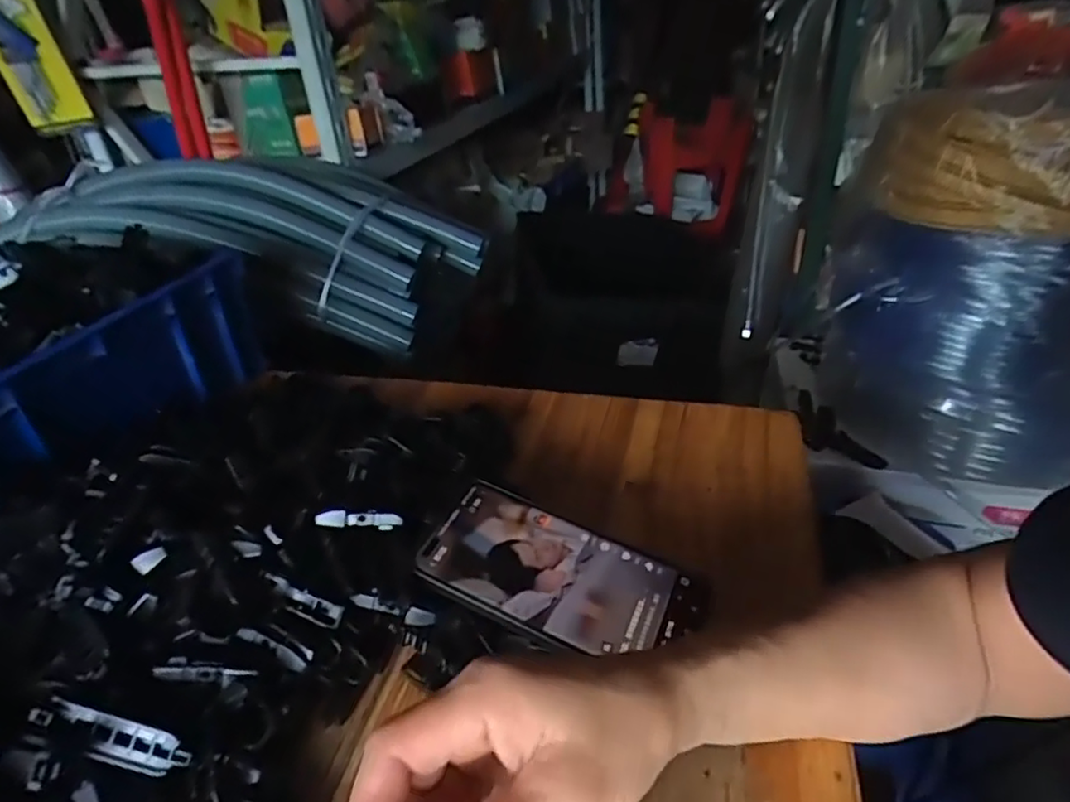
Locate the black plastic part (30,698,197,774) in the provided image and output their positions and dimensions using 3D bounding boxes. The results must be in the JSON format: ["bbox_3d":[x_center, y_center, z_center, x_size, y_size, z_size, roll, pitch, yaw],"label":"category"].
[{"bbox_3d":[-0.187,0.148,0.276,0.069,0.013,0.015,17,35,0],"label":"black plastic part"}]

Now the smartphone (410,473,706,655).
[{"bbox_3d":[0.015,0.099,0.360,0.153,0.004,0.077,22,43,14],"label":"smartphone"}]

